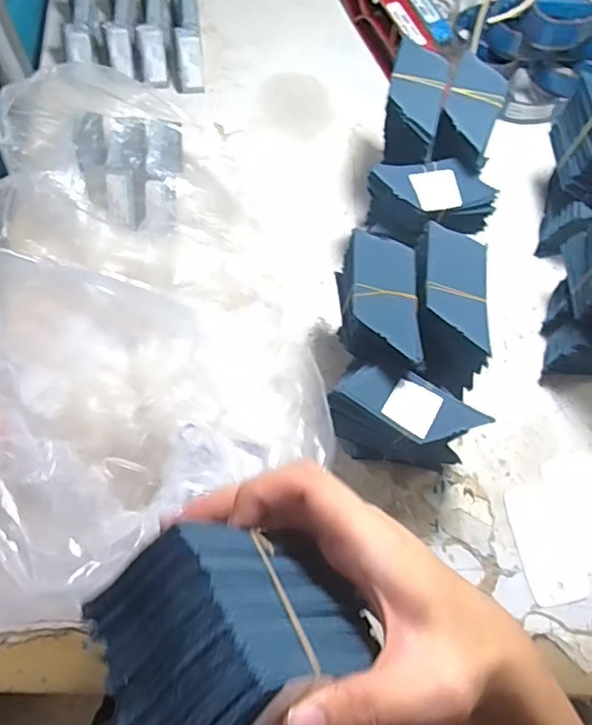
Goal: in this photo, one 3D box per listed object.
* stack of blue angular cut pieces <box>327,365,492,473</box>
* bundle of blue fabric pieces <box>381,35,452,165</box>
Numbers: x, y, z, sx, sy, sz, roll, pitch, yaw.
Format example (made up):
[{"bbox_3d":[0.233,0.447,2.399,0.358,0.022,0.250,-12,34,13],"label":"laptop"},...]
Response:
[{"bbox_3d":[0.084,0.054,0.476,0.113,0.122,0.053,10,71,2],"label":"stack of blue angular cut pieces"},{"bbox_3d":[0.102,-0.223,0.487,0.046,0.038,0.106,12,71,3],"label":"bundle of blue fabric pieces"}]

